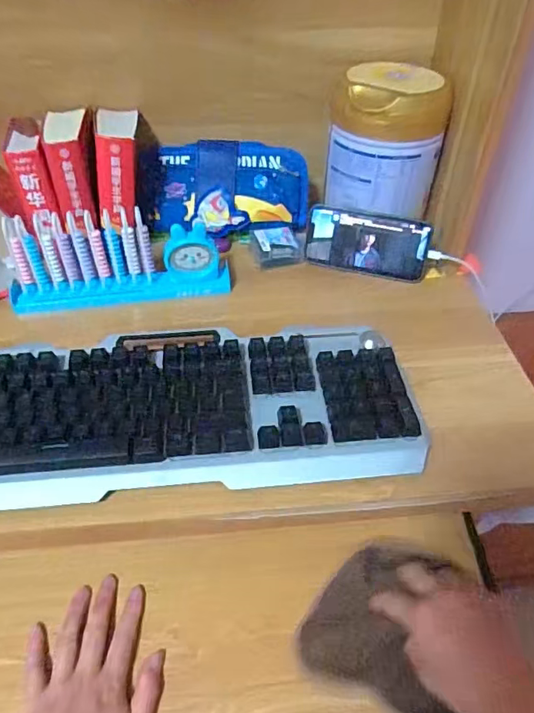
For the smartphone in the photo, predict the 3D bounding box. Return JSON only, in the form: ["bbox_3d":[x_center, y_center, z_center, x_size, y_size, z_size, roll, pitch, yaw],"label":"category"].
[{"bbox_3d":[0.121,-0.136,0.623,0.145,0.073,0.008,12,24,13],"label":"smartphone"}]

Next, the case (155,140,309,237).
[{"bbox_3d":[-0.045,-0.217,0.666,0.188,0.111,0.045,-1,7,2],"label":"case"}]

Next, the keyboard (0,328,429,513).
[{"bbox_3d":[-0.085,0.044,0.454,0.421,0.034,0.159,-4,45,-5],"label":"keyboard"}]

